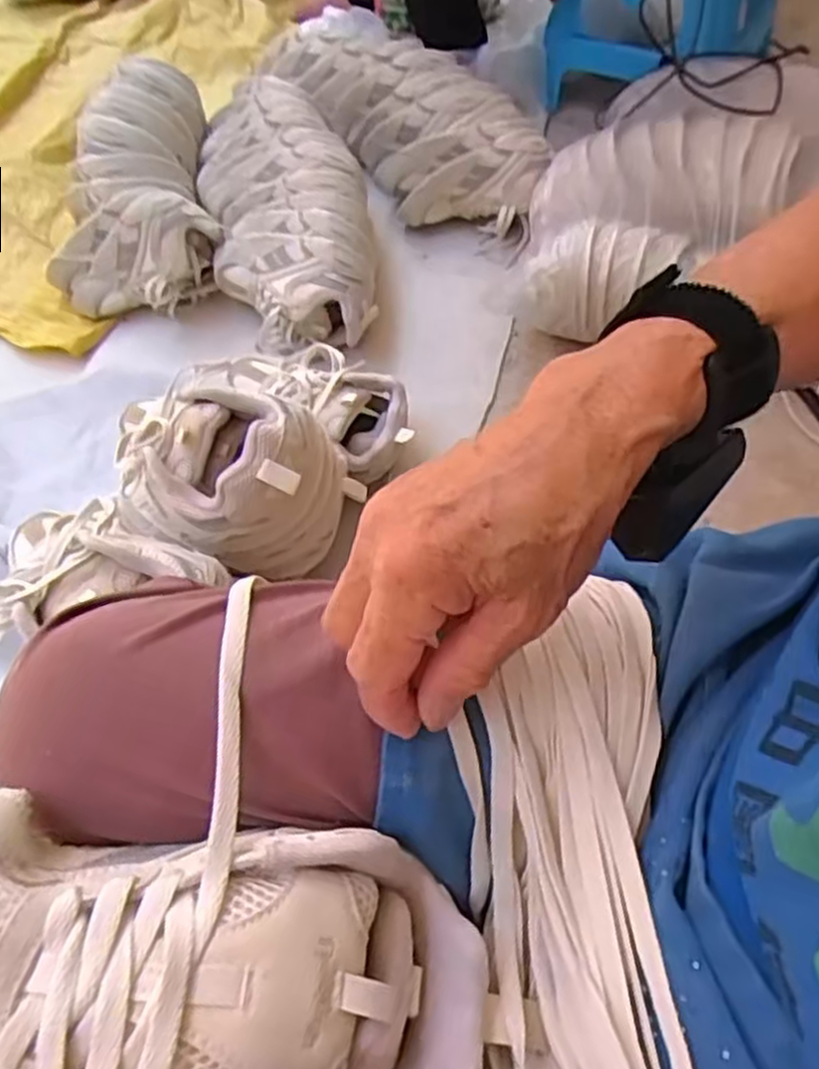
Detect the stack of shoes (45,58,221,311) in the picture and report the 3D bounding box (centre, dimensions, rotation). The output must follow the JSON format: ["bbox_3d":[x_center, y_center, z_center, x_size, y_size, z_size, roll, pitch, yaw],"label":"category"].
[{"bbox_3d":[-0.384,-0.465,1.066,0.220,0.158,0.377,-12,59,-5],"label":"stack of shoes"}]

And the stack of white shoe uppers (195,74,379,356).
[{"bbox_3d":[-0.173,-0.450,1.052,0.206,0.132,0.509,-15,59,-7],"label":"stack of white shoe uppers"}]

